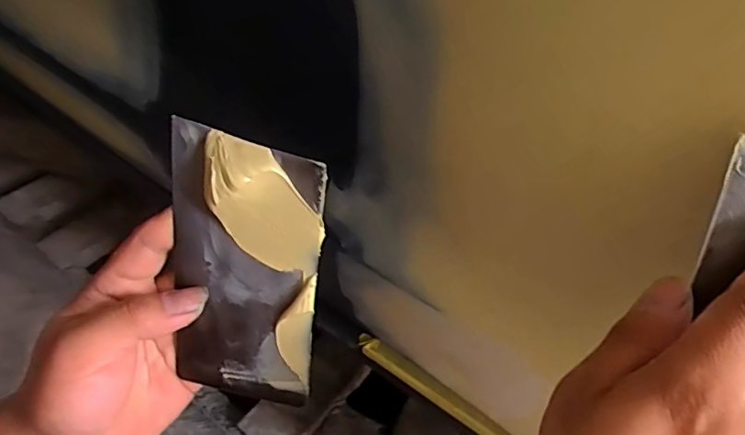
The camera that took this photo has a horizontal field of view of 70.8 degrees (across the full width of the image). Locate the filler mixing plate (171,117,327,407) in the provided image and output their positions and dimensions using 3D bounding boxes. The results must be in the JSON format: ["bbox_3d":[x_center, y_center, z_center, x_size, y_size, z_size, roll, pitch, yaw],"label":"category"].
[{"bbox_3d":[-0.064,0.028,0.250,0.074,0.132,0.013,10,19,12],"label":"filler mixing plate"}]

